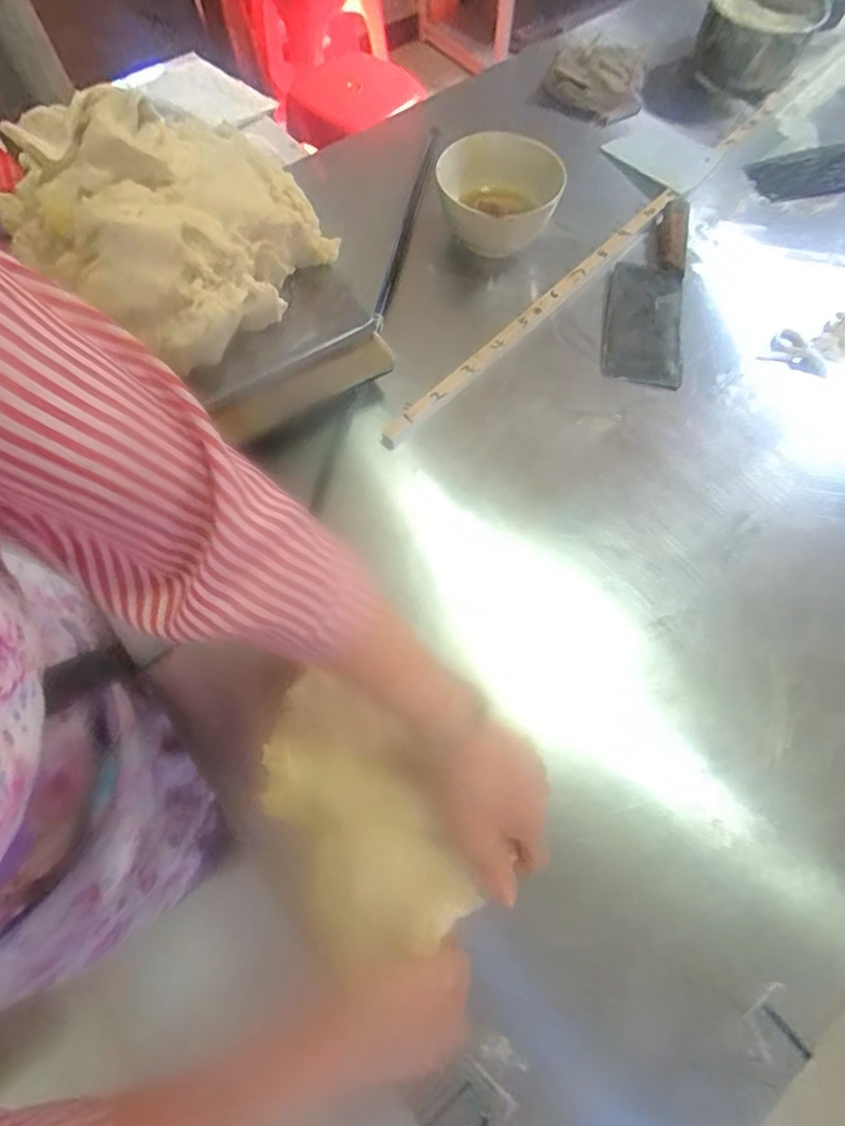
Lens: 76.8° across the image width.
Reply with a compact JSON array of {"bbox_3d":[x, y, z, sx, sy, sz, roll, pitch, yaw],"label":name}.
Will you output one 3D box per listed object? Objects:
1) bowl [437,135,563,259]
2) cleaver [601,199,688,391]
[{"bbox_3d":[0.088,-0.425,0.638,0.137,0.094,0.131,-1,68,2],"label":"bowl"},{"bbox_3d":[0.265,-0.321,0.630,0.084,0.025,0.260,9,69,7],"label":"cleaver"}]

